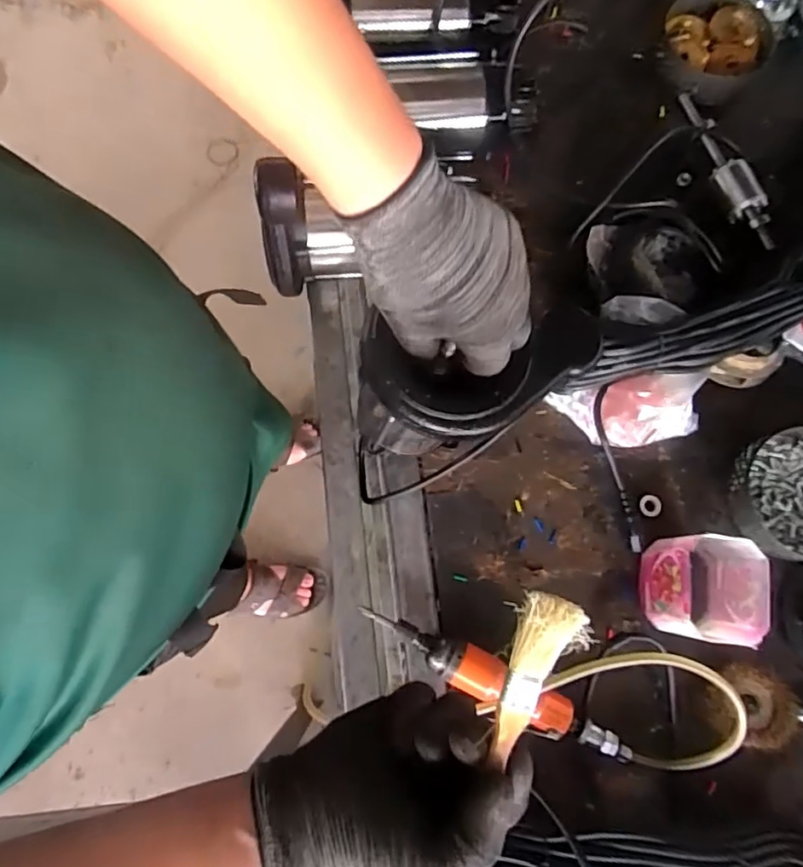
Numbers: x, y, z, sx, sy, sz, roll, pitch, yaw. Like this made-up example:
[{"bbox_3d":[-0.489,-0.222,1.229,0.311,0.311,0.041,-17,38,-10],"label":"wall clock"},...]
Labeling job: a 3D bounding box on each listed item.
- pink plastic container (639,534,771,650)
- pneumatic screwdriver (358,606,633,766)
[{"bbox_3d":[0.280,0.145,0.573,0.084,0.096,0.090,10,78,1],"label":"pink plastic container"},{"bbox_3d":[0.084,0.232,0.572,0.270,0.050,0.043,28,79,5],"label":"pneumatic screwdriver"}]

